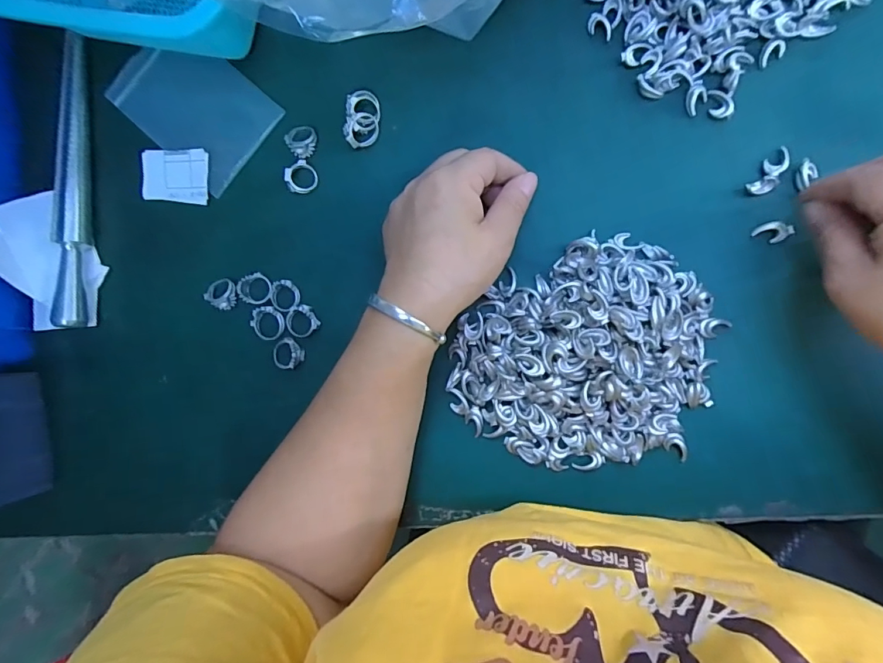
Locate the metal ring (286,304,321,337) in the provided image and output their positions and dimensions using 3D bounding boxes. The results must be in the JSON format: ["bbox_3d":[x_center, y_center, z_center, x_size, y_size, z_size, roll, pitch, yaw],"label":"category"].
[{"bbox_3d":[-0.099,-0.007,0.315,0.022,0.007,0.021,0,89,9],"label":"metal ring"}]

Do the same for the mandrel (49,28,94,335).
[{"bbox_3d":[-0.273,-0.111,0.333,0.024,0.022,0.214,-1,89,9],"label":"mandrel"}]

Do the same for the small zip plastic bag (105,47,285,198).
[{"bbox_3d":[-0.185,-0.169,0.335,0.123,0.006,0.079,41,93,6],"label":"small zip plastic bag"}]

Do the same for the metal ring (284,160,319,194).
[{"bbox_3d":[-0.097,-0.107,0.314,0.022,0.006,0.021,-2,95,-21],"label":"metal ring"}]

